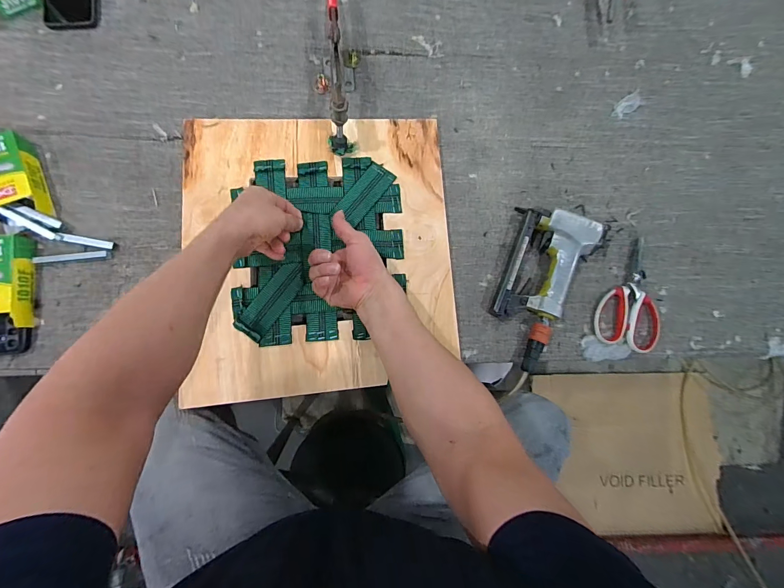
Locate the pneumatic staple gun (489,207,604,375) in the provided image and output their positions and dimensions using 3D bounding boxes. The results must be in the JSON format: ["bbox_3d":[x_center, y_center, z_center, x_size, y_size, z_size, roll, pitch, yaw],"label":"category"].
[{"bbox_3d":[0.231,-0.009,0.548,0.128,0.042,0.250,16,81,-1],"label":"pneumatic staple gun"}]

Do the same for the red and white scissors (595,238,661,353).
[{"bbox_3d":[0.392,0.000,0.575,0.104,0.009,0.178,17,81,-1],"label":"red and white scissors"}]

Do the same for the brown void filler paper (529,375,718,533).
[{"bbox_3d":[0.708,0.458,1.038,0.517,0.060,0.438,-2,82,-4],"label":"brown void filler paper"}]

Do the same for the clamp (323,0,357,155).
[{"bbox_3d":[-0.087,-0.371,0.551,0.058,0.111,0.293,-4,82,-4],"label":"clamp"}]

